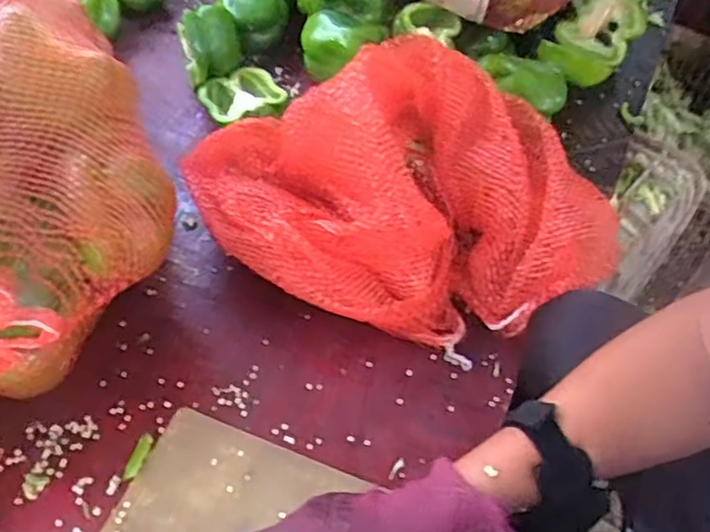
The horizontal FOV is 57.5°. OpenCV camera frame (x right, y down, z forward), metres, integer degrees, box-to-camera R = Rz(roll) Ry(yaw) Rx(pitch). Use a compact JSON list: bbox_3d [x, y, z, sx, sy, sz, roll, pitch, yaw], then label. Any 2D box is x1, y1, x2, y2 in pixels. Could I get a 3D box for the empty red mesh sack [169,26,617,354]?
[{"bbox_3d":[0.039,-0.075,0.563,0.357,0.160,0.233,-4,52,-8],"label":"empty red mesh sack"}]

